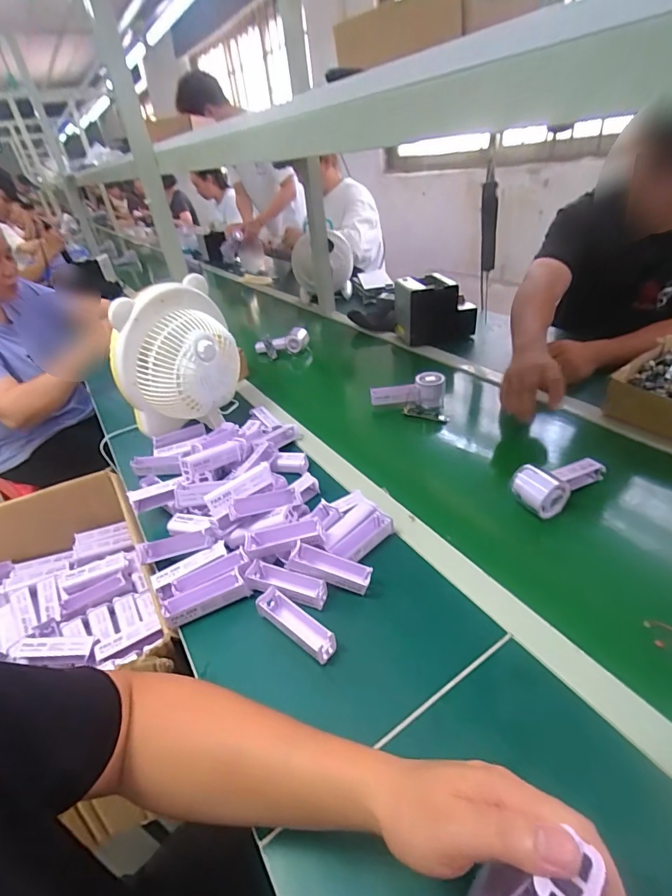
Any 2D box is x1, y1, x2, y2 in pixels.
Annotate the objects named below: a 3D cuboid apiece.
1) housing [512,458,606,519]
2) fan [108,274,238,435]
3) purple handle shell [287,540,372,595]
[{"bbox_3d":[0.320,0.039,0.618,0.144,0.051,0.066,-25,38,-24],"label":"housing"},{"bbox_3d":[-0.292,-0.157,0.793,0.213,0.243,0.131,-22,37,-20],"label":"fan"},{"bbox_3d":[-0.008,0.147,0.524,0.099,0.028,0.030,17,38,6],"label":"purple handle shell"}]

